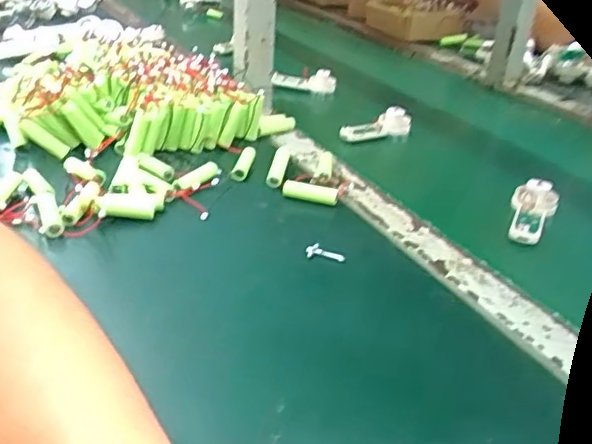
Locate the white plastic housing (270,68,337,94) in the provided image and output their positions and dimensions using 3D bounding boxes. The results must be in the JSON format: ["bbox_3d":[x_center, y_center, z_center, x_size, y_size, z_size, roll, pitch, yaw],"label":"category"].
[{"bbox_3d":[0.013,-0.209,0.860,0.096,0.034,0.018,-3,30,-10],"label":"white plastic housing"}]

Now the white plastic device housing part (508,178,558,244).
[{"bbox_3d":[0.215,-0.010,0.529,0.038,0.030,0.078,18,33,21],"label":"white plastic device housing part"}]

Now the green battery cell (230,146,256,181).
[{"bbox_3d":[-0.053,-0.057,0.577,0.016,0.013,0.059,6,31,4],"label":"green battery cell"}]

